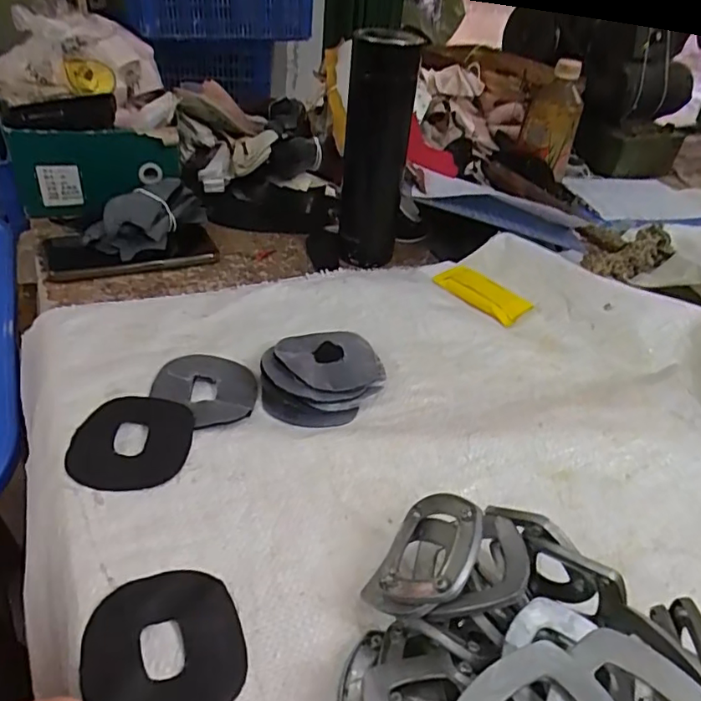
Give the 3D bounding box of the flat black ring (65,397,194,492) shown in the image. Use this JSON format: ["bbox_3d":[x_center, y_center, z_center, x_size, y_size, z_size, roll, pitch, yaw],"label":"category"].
[{"bbox_3d":[-0.148,0.061,0.380,0.074,0.006,0.080,5,37,-4],"label":"flat black ring"}]

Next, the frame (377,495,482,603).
[{"bbox_3d":[0.042,0.110,0.300,0.061,0.015,0.063,-21,29,40],"label":"frame"}]

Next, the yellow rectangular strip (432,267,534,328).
[{"bbox_3d":[0.136,-0.061,0.584,0.058,0.005,0.096,-25,48,-35],"label":"yellow rectangular strip"}]

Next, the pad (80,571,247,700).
[{"bbox_3d":[-0.093,0.150,0.280,0.074,0.004,0.079,-11,41,-23],"label":"pad"}]

